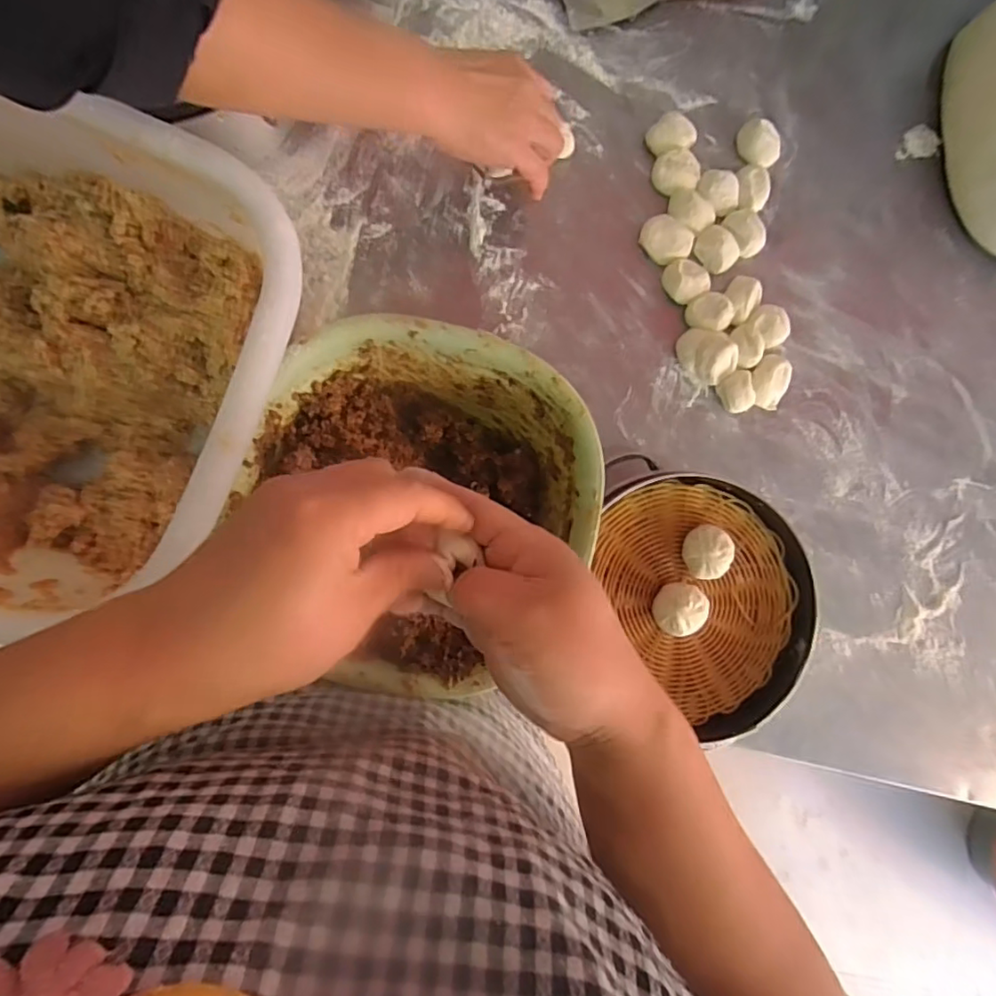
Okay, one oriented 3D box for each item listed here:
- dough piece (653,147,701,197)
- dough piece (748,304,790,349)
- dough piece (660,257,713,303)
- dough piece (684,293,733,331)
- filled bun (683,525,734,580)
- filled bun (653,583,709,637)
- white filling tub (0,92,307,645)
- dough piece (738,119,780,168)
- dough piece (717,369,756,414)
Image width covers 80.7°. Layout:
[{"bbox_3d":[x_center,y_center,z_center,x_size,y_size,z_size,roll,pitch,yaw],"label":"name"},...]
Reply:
[{"bbox_3d":[0.153,-0.278,0.503,0.039,0.017,0.036,0,86,-8],"label":"dough piece"},{"bbox_3d":[0.233,-0.148,0.505,0.034,0.017,0.035,0,89,-9],"label":"dough piece"},{"bbox_3d":[0.159,-0.185,0.497,0.032,0.020,0.036,-31,94,-8],"label":"dough piece"},{"bbox_3d":[0.179,-0.156,0.495,0.033,0.019,0.033,0,89,-9],"label":"dough piece"},{"bbox_3d":[0.151,0.039,0.421,0.029,0.031,0.037,3,88,-9],"label":"filled bun"},{"bbox_3d":[0.129,0.079,0.417,0.030,0.032,0.037,20,86,-8],"label":"filled bun"},{"bbox_3d":[-0.325,-0.101,0.371,0.378,0.129,0.284,19,86,-8],"label":"white filling tub"},{"bbox_3d":[0.228,-0.311,0.514,0.026,0.020,0.041,-30,94,-9],"label":"dough piece"},{"bbox_3d":[0.205,-0.090,0.496,0.029,0.021,0.033,-24,93,-9],"label":"dough piece"}]

